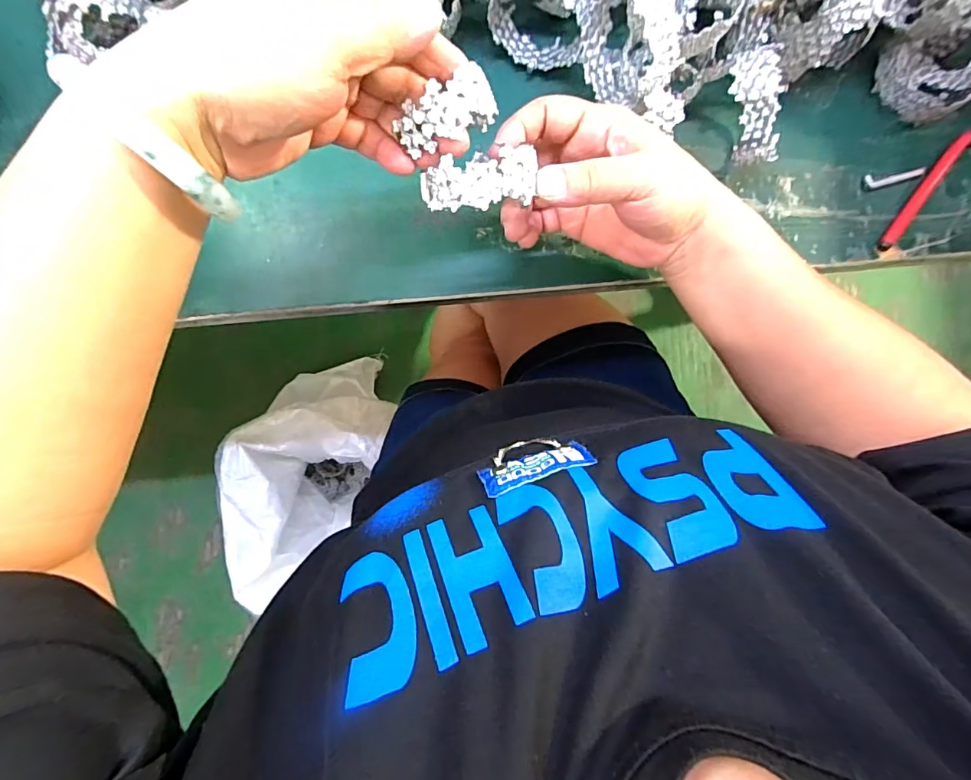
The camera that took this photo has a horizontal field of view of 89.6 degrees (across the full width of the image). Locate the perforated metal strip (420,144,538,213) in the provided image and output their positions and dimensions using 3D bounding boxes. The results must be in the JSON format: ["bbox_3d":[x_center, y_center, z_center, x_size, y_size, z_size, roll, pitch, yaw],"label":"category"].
[{"bbox_3d":[-0.002,-0.097,0.227,0.054,0.017,0.022,-10,86,-1],"label":"perforated metal strip"}]

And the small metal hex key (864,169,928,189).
[{"bbox_3d":[0.284,-0.148,0.339,0.040,0.006,0.011,-15,86,-3],"label":"small metal hex key"}]

